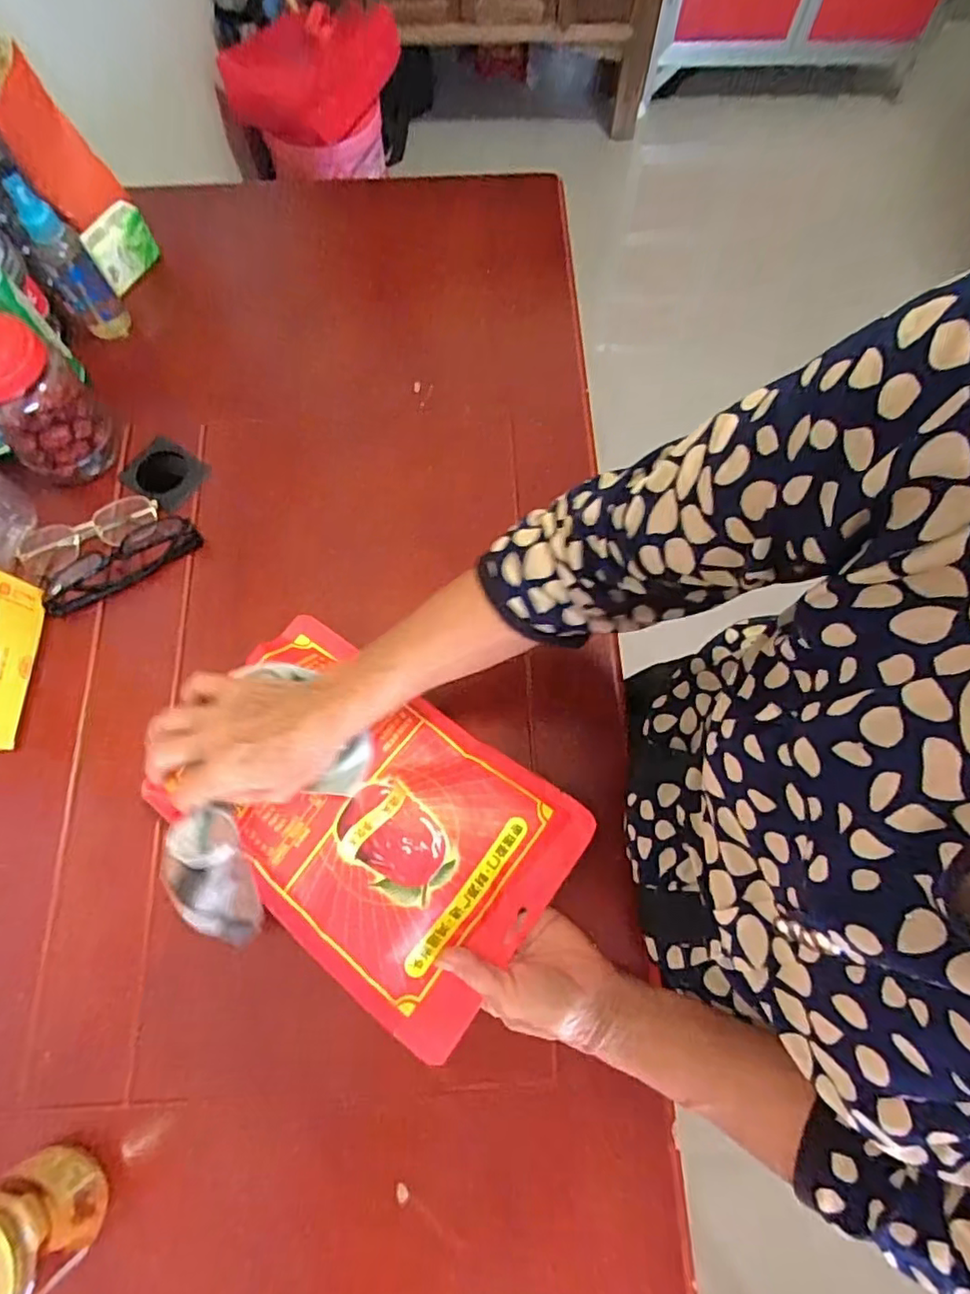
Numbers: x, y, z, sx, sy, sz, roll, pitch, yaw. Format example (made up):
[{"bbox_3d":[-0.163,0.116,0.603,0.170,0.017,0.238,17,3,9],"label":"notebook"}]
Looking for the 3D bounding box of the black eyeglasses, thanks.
[{"bbox_3d":[-0.312,-0.073,0.542,0.134,0.022,0.043,-29,74,-10],"label":"black eyeglasses"}]

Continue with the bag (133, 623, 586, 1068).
[{"bbox_3d":[-0.085,0.121,0.446,0.270,0.034,0.185,34,74,11],"label":"bag"}]

